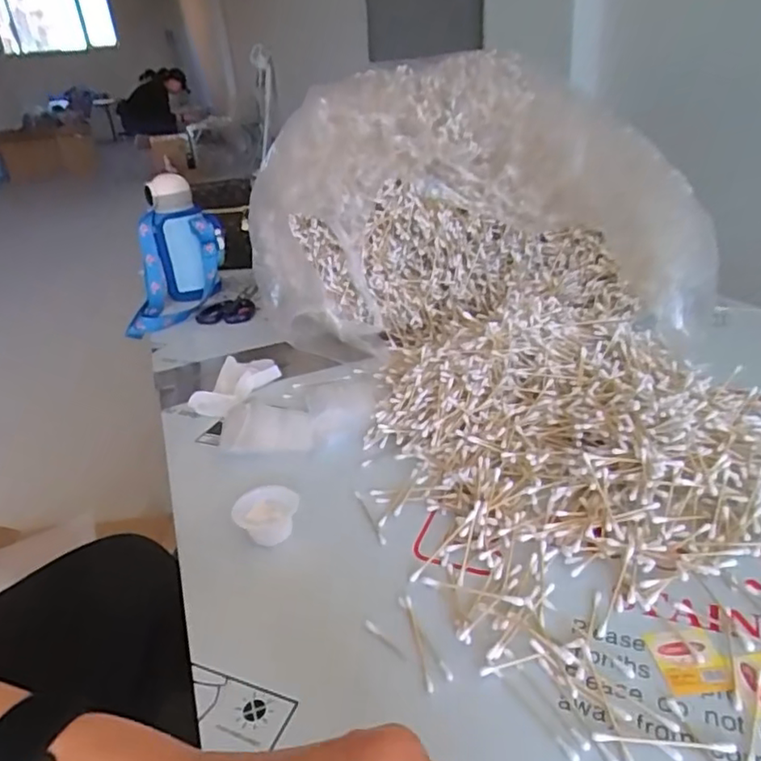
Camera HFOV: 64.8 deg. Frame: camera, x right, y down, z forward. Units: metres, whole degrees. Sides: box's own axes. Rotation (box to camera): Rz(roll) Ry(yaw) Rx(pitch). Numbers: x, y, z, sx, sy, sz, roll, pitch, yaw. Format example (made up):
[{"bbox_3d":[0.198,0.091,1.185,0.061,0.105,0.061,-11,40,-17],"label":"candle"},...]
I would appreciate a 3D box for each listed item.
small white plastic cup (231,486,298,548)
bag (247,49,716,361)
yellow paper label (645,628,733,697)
[{"bbox_3d":[-0.095,0.114,0.505,0.050,0.027,0.053,-1,27,9],"label":"small white plastic cup"},{"bbox_3d":[0.104,-0.219,0.781,0.552,0.331,0.312,4,29,18],"label":"bag"},{"bbox_3d":[0.192,0.172,0.371,0.042,0.004,0.044,-6,27,0],"label":"yellow paper label"}]

